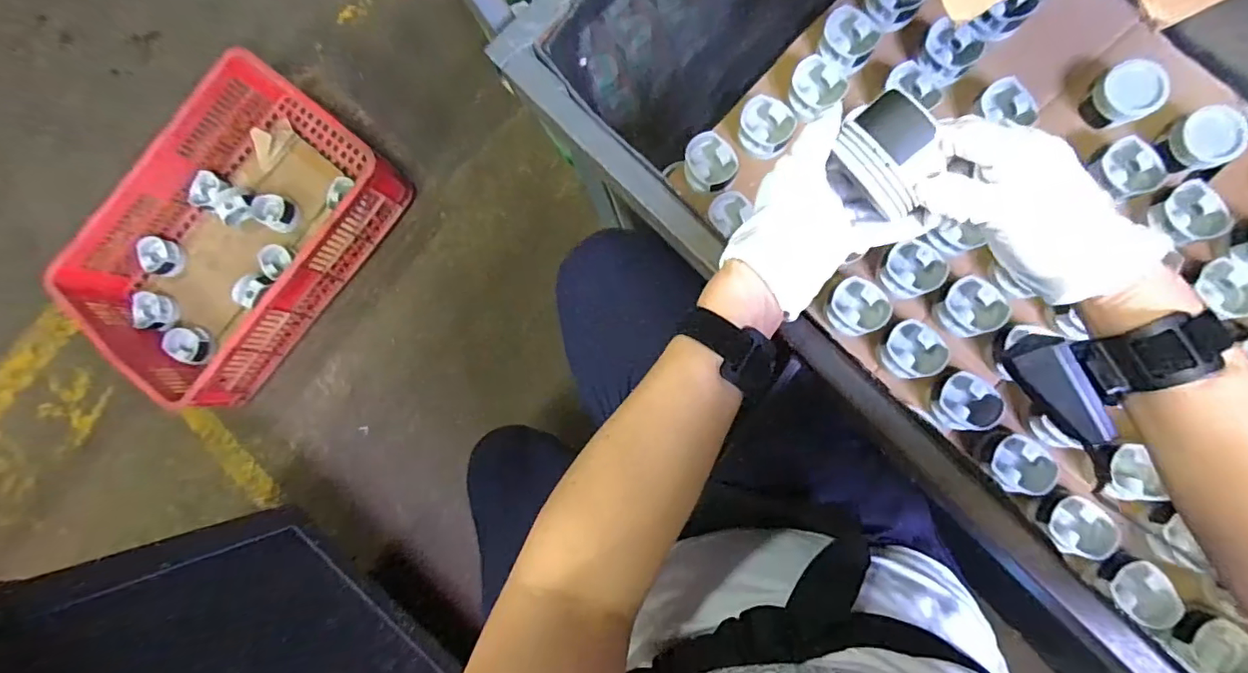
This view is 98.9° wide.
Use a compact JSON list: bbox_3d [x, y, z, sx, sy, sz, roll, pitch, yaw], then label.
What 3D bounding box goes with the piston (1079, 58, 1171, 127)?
[{"bbox_3d":[0.654,-0.316,0.697,0.070,0.055,0.075,-1,84,6],"label":"piston"}]

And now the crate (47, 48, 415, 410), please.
[{"bbox_3d":[-0.800,-0.211,1.087,0.426,0.150,0.619,36,89,9],"label":"crate"}]

